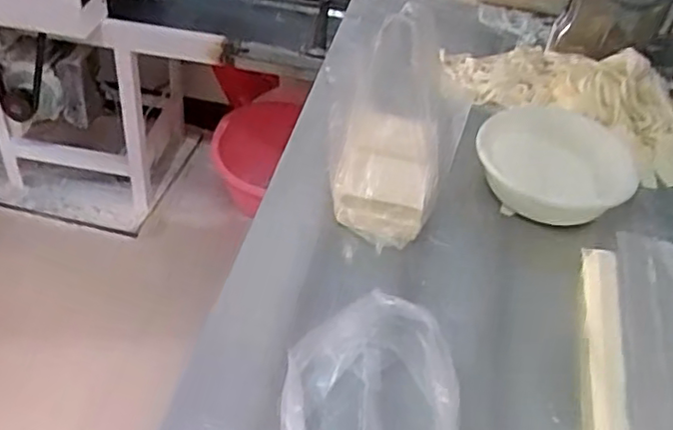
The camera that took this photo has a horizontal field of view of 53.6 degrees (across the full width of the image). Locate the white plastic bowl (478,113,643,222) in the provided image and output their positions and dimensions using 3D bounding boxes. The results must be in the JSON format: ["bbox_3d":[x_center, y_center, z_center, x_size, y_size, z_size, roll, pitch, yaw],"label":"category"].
[{"bbox_3d":[0.274,-0.067,0.846,0.192,0.058,0.185,16,43,10],"label":"white plastic bowl"}]

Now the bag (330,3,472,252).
[{"bbox_3d":[0.063,-0.106,0.755,0.137,0.209,0.186,19,44,13],"label":"bag"}]

